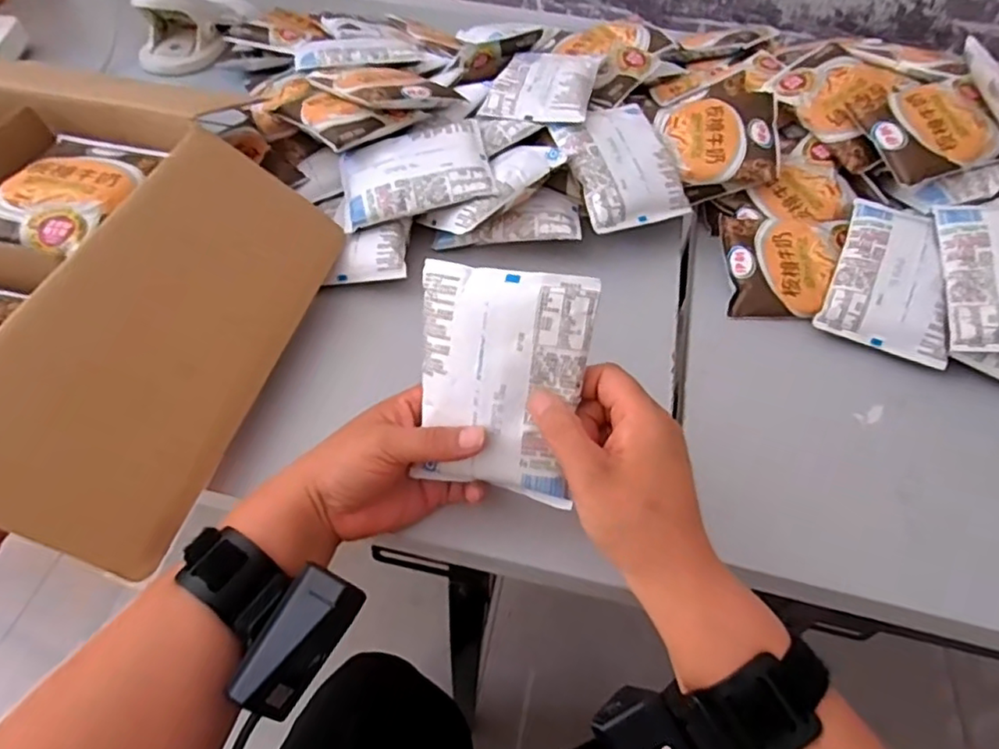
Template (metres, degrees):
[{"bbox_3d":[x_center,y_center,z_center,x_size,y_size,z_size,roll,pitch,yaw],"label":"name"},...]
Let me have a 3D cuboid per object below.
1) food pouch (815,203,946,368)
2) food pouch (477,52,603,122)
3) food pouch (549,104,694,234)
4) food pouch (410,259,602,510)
[{"bbox_3d":[0.328,-0.081,0.513,0.094,0.016,0.127,21,78,16],"label":"food pouch"},{"bbox_3d":[0.043,-0.277,0.590,0.092,0.017,0.104,14,52,8],"label":"food pouch"},{"bbox_3d":[0.108,-0.190,0.560,0.094,0.017,0.121,-17,74,-16],"label":"food pouch"},{"bbox_3d":[0.000,0.007,0.351,0.093,0.128,0.014,9,12,12],"label":"food pouch"}]

